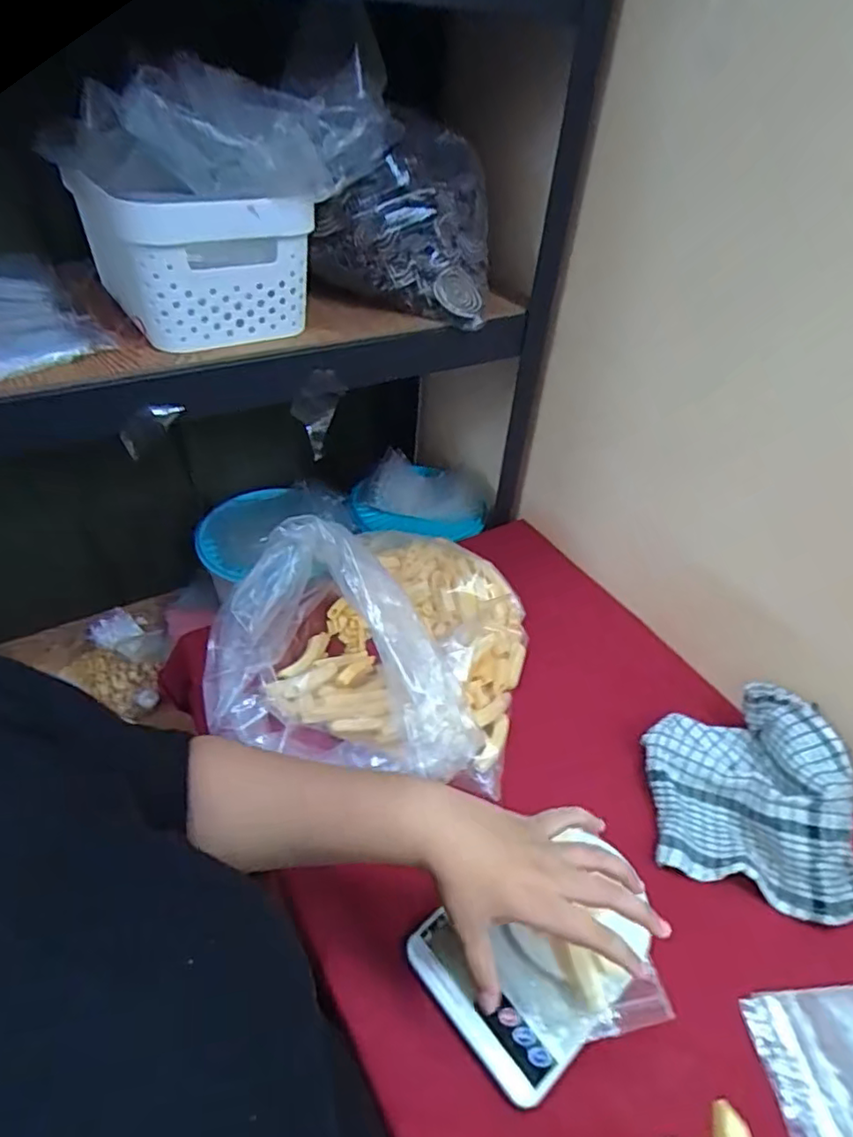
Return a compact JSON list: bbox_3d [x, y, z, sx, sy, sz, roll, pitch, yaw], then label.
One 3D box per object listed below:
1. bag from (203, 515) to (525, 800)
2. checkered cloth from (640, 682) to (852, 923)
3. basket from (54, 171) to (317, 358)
[{"bbox_3d":[-0.037,0.033,0.639,0.285,0.171,0.305,13,43,9],"label":"bag"},{"bbox_3d":[0.296,0.201,0.561,0.165,0.076,0.183,6,42,0],"label":"checkered cloth"},{"bbox_3d":[-0.223,-0.299,0.583,0.154,0.121,0.199,-23,49,-28],"label":"basket"}]

